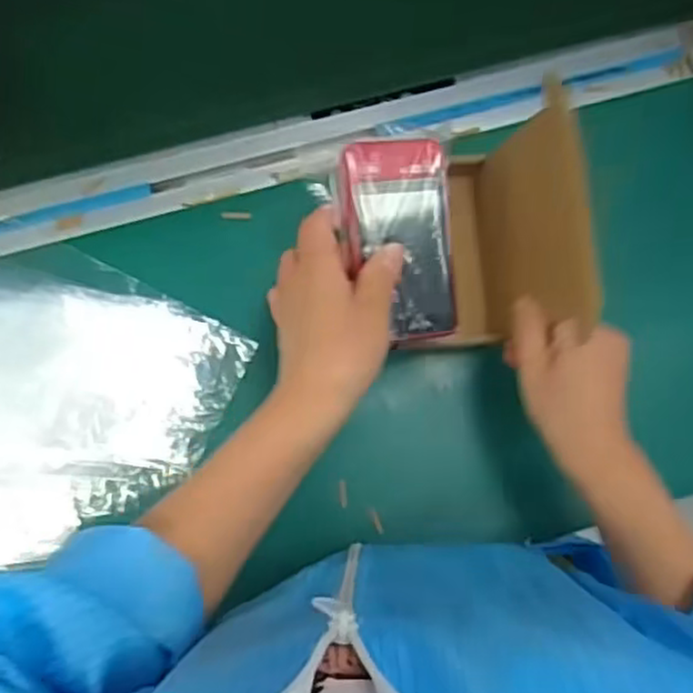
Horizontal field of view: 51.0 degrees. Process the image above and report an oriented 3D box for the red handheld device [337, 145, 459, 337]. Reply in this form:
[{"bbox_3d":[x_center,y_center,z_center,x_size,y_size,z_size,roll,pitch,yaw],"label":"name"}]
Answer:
[{"bbox_3d":[0.031,-0.064,0.432,0.064,0.029,0.117,-7,87,-4],"label":"red handheld device"}]

